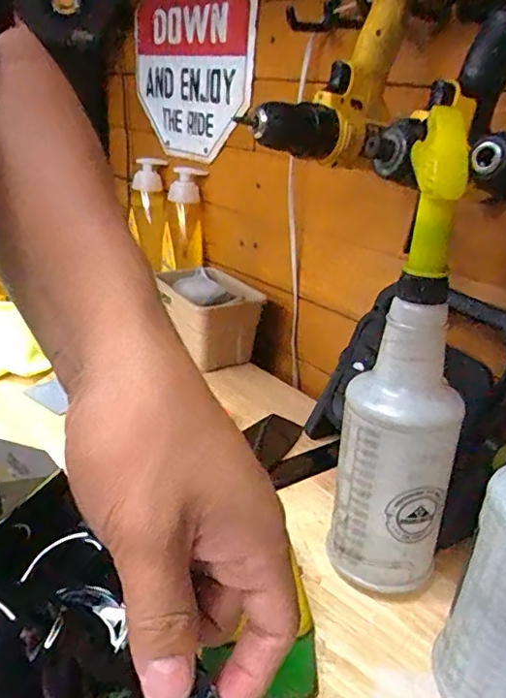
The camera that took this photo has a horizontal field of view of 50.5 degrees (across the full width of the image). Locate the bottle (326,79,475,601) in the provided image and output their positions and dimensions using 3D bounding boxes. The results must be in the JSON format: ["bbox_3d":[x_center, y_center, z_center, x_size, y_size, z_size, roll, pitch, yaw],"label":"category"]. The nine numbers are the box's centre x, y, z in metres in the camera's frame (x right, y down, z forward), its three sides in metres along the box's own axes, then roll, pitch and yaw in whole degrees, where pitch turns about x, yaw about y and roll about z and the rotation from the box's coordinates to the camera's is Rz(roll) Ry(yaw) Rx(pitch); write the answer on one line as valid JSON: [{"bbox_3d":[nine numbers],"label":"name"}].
[{"bbox_3d":[0.117,0.016,0.384,0.088,0.328,0.099,13,26,13],"label":"bottle"}]

